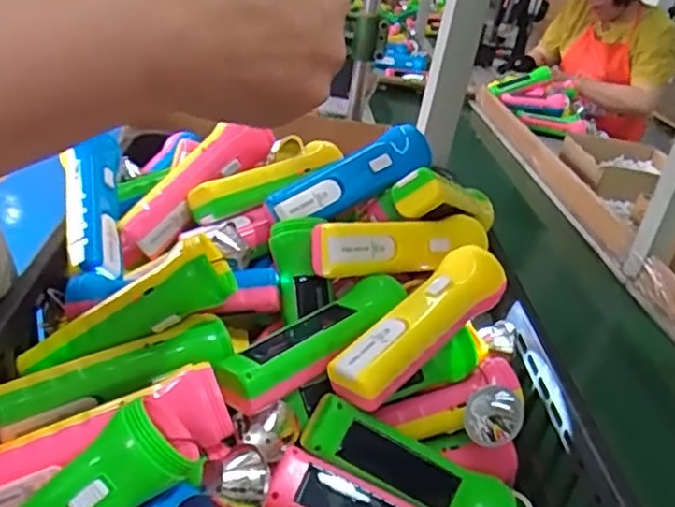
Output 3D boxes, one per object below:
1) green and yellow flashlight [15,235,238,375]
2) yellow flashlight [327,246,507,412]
[{"bbox_3d":[-0.150,0.041,0.457,0.155,0.051,0.046,-28,33,-3],"label":"green and yellow flashlight"},{"bbox_3d":[0.062,0.051,0.476,0.045,0.031,0.166,27,49,36],"label":"yellow flashlight"}]

